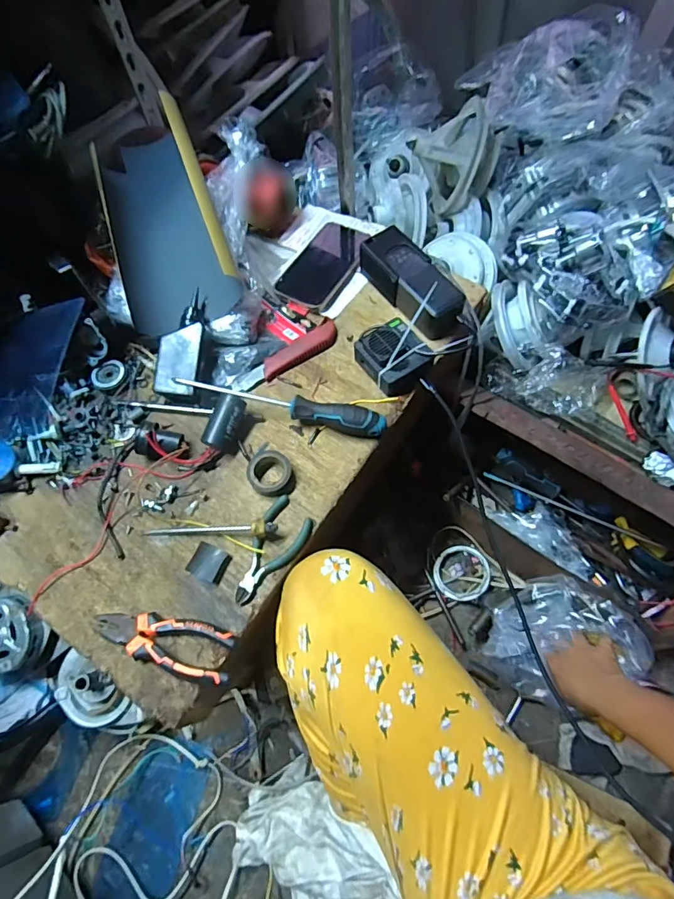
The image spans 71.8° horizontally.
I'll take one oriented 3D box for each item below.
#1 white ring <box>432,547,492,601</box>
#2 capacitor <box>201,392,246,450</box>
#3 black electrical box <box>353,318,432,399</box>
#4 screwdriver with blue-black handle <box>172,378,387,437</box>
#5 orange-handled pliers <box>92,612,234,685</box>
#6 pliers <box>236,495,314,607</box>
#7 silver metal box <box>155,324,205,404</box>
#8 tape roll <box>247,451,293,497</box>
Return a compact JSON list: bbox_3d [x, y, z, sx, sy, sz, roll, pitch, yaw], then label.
[{"bbox_3d":[0.208,0.204,0.776,0.088,0.023,0.090,-1,64,2],"label":"white ring"},{"bbox_3d":[-0.133,-0.029,0.551,0.036,0.036,0.062,17,66,10],"label":"capacitor"},{"bbox_3d":[0.071,-0.118,0.580,0.072,0.050,0.084,-31,67,-12],"label":"black electrical box"},{"bbox_3d":[-0.064,-0.051,0.555,0.243,0.047,0.028,11,65,8],"label":"screwdriver with blue-black handle"},{"bbox_3d":[-0.172,0.188,0.465,0.145,0.021,0.051,16,66,10],"label":"orange-handled pliers"},{"bbox_3d":[-0.070,0.110,0.498,0.051,0.011,0.119,27,68,14],"label":"pliers"},{"bbox_3d":[-0.194,-0.107,0.581,0.052,0.030,0.096,8,89,3],"label":"silver metal box"},{"bbox_3d":[-0.076,0.029,0.534,0.049,0.022,0.050,-1,64,2],"label":"tape roll"}]

